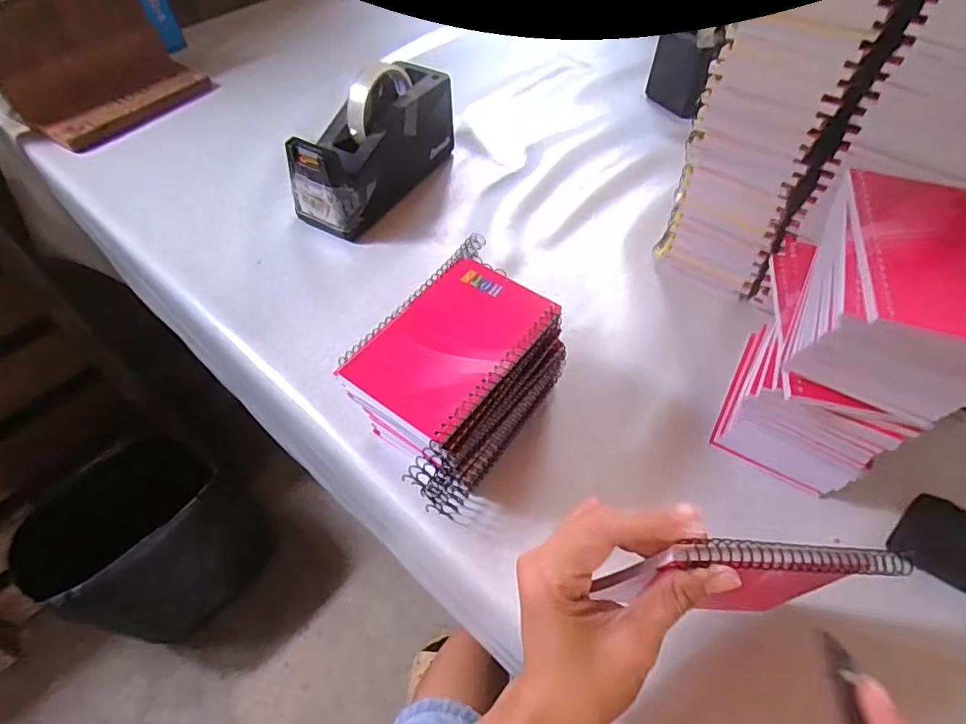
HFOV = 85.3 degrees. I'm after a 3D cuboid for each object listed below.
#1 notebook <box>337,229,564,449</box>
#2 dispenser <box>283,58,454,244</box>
[{"bbox_3d":[-0.016,-0.022,0.346,0.094,0.012,0.148,30,58,19],"label":"notebook"},{"bbox_3d":[-0.112,-0.235,0.554,0.073,0.108,0.200,24,58,19],"label":"dispenser"}]

